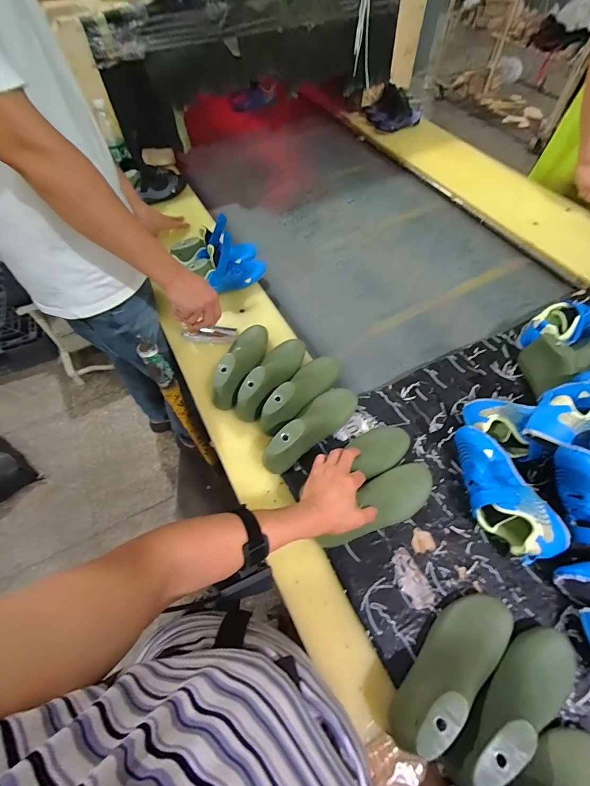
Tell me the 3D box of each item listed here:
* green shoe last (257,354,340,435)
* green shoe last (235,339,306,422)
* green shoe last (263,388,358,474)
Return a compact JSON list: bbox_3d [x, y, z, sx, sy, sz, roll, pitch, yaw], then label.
[{"bbox_3d":[0.015,-0.007,0.680,0.080,0.080,0.209,32,50,19],"label":"green shoe last"},{"bbox_3d":[-0.043,-0.047,0.695,0.074,0.067,0.217,20,60,13],"label":"green shoe last"},{"bbox_3d":[0.021,0.056,0.617,0.201,0.094,0.068,-36,64,-20],"label":"green shoe last"}]

